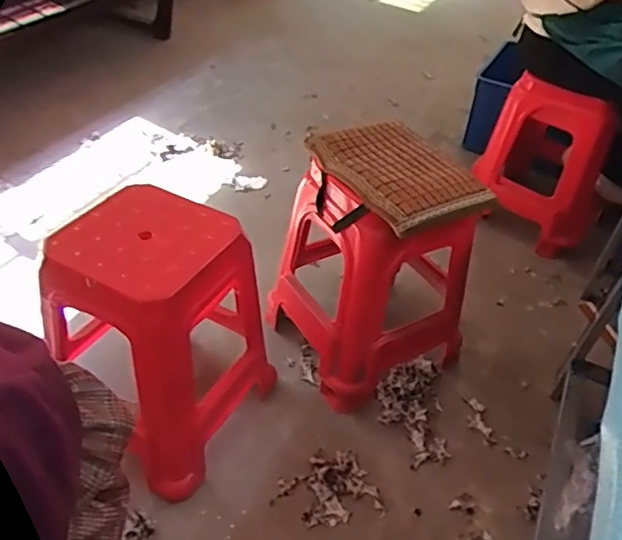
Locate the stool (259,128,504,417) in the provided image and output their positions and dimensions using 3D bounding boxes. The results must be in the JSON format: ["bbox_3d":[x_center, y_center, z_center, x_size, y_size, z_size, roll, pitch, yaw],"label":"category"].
[{"bbox_3d":[0.151,-0.006,1.402,0.362,0.550,0.334,-18,47,-24],"label":"stool"}]

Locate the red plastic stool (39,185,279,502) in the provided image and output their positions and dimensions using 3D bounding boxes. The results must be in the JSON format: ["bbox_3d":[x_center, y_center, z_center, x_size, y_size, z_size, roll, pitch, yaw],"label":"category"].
[{"bbox_3d":[-0.302,0.133,1.242,0.350,0.475,0.357,26,46,23],"label":"red plastic stool"}]

